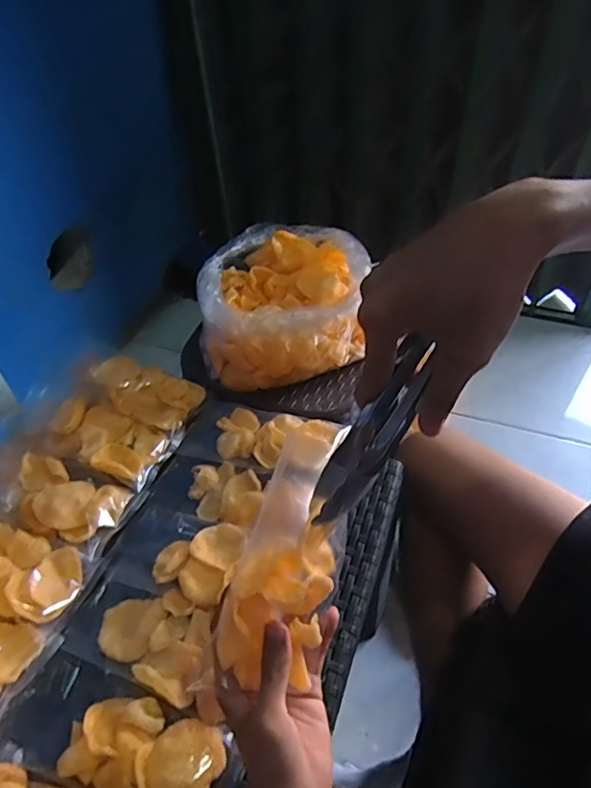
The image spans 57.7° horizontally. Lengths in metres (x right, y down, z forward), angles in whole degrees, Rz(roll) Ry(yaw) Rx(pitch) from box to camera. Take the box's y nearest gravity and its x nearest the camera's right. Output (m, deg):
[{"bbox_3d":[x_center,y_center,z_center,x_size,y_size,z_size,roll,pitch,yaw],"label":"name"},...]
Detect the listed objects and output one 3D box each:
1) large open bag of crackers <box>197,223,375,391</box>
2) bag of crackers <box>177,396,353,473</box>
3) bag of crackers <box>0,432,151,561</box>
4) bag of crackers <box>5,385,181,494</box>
[{"bbox_3d":[-0.015,-0.121,0.702,0.199,0.114,0.225,-3,47,1],"label":"large open bag of crackers"},{"bbox_3d":[-0.039,0.051,0.627,0.182,0.030,0.095,15,50,17],"label":"bag of crackers"},{"bbox_3d":[-0.264,0.104,0.580,0.182,0.034,0.086,16,50,18],"label":"bag of crackers"},{"bbox_3d":[-0.237,0.049,0.629,0.181,0.031,0.084,22,51,3],"label":"bag of crackers"}]

